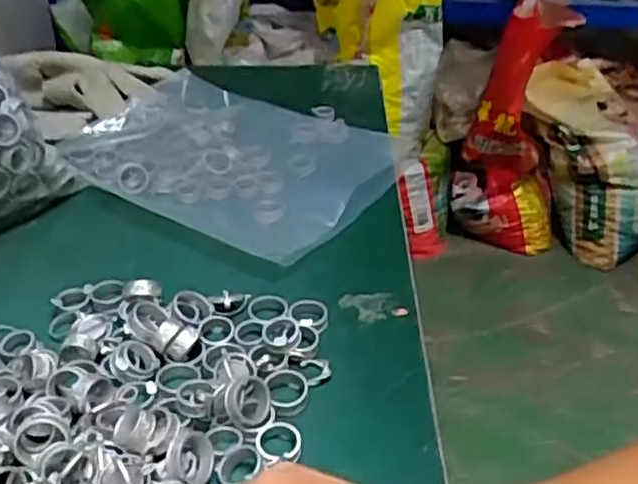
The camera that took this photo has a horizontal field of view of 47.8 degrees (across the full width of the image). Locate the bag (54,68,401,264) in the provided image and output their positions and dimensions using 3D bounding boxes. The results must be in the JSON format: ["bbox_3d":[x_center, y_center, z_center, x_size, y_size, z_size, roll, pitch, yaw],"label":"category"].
[{"bbox_3d":[-0.090,-0.084,0.666,0.318,0.025,0.215,23,38,29],"label":"bag"}]

